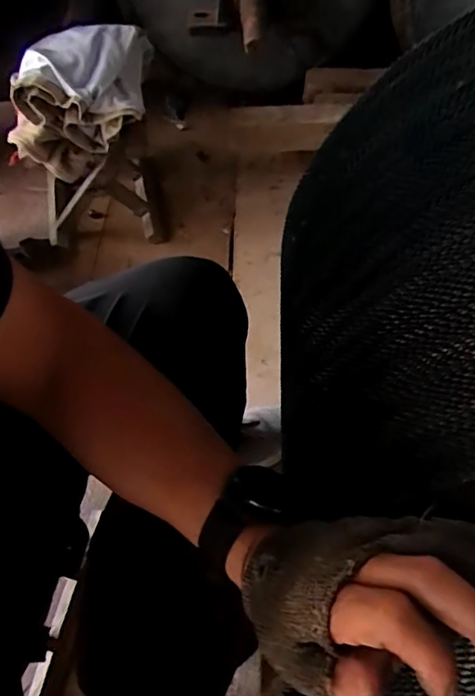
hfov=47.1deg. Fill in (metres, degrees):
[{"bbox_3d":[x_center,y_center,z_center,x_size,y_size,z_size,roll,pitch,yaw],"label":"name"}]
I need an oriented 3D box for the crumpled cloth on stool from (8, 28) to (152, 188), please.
[{"bbox_3d":[-0.270,-0.472,1.019,0.204,0.163,0.284,5,58,3],"label":"crumpled cloth on stool"}]

